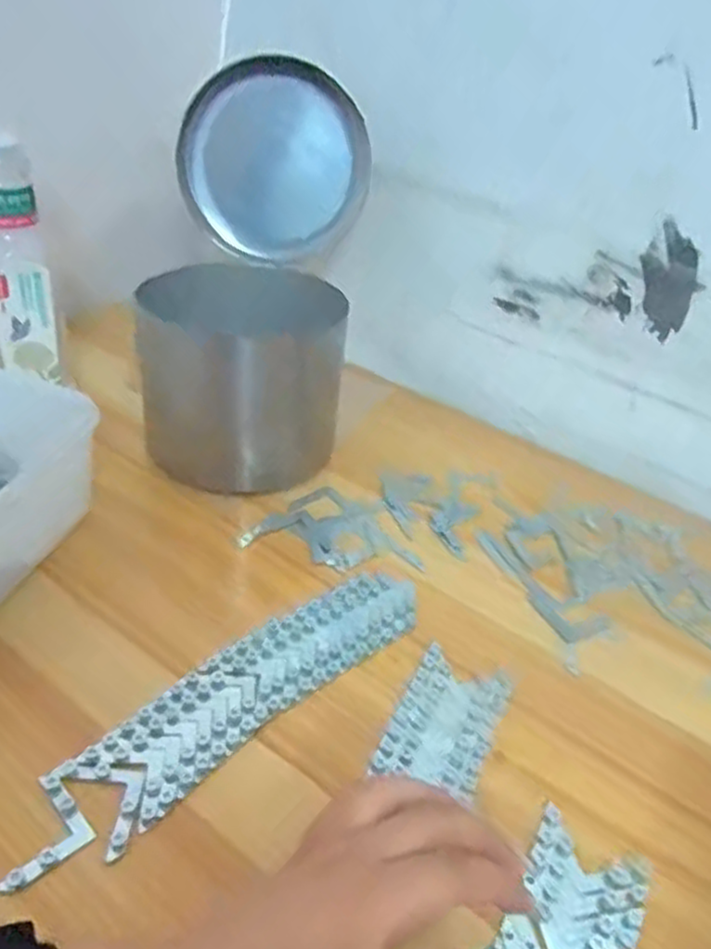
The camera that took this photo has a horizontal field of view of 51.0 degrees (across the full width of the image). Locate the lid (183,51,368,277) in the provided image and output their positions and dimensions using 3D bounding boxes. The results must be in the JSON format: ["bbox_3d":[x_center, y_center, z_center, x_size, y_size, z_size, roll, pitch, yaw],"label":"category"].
[{"bbox_3d":[-0.058,-0.235,0.574,0.143,0.142,0.024,-3,36,-14],"label":"lid"}]

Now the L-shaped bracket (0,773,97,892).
[{"bbox_3d":[-0.146,0.160,0.336,0.042,0.007,0.041,-24,45,-34],"label":"L-shaped bracket"}]

